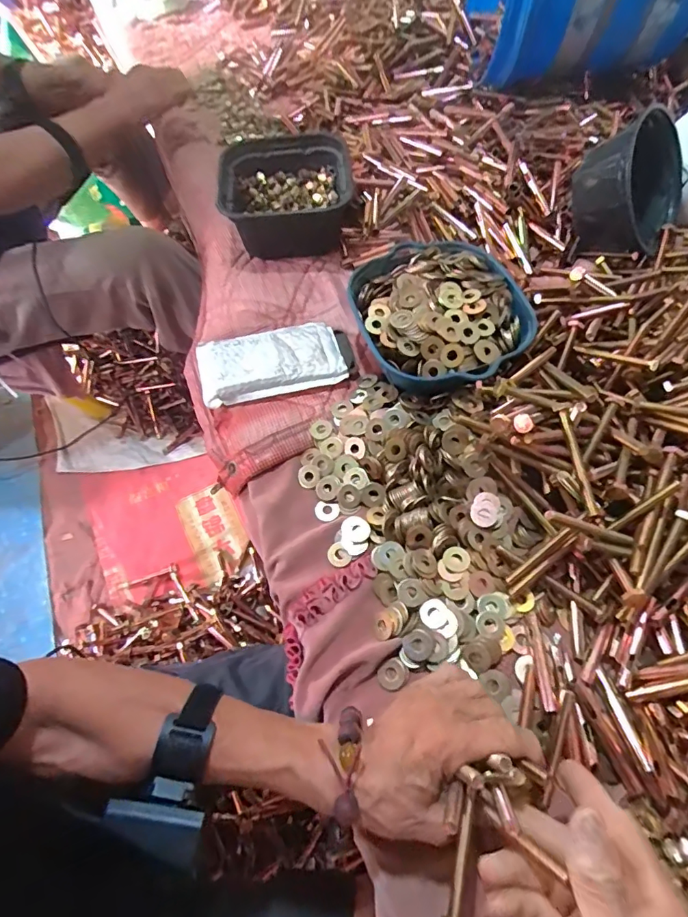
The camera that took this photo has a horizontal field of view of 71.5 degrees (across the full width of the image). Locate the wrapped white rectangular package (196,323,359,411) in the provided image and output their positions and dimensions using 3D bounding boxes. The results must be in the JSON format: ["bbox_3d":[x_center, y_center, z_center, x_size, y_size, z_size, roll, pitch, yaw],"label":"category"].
[{"bbox_3d":[-0.081,-0.118,0.565,0.178,0.027,0.093,-13,63,-6],"label":"wrapped white rectangular package"}]

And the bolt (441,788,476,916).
[{"bbox_3d":[0.073,0.248,0.296,0.015,0.007,0.072,16,55,10],"label":"bolt"}]

